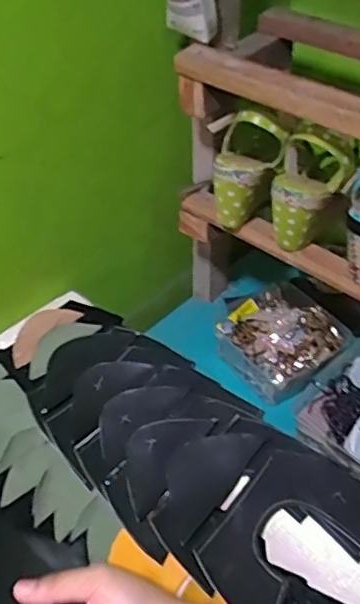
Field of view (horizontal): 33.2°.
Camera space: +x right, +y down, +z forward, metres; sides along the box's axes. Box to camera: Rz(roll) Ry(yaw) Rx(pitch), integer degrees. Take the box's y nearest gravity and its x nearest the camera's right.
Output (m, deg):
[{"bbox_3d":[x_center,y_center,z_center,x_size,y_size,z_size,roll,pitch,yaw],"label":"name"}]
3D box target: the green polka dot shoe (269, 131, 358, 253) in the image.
[{"bbox_3d":[0.150,-0.128,0.692,0.082,0.133,0.077,15,45,15],"label":"green polka dot shoe"}]

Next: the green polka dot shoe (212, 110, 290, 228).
[{"bbox_3d":[0.084,-0.159,0.727,0.080,0.131,0.072,11,44,11],"label":"green polka dot shoe"}]

